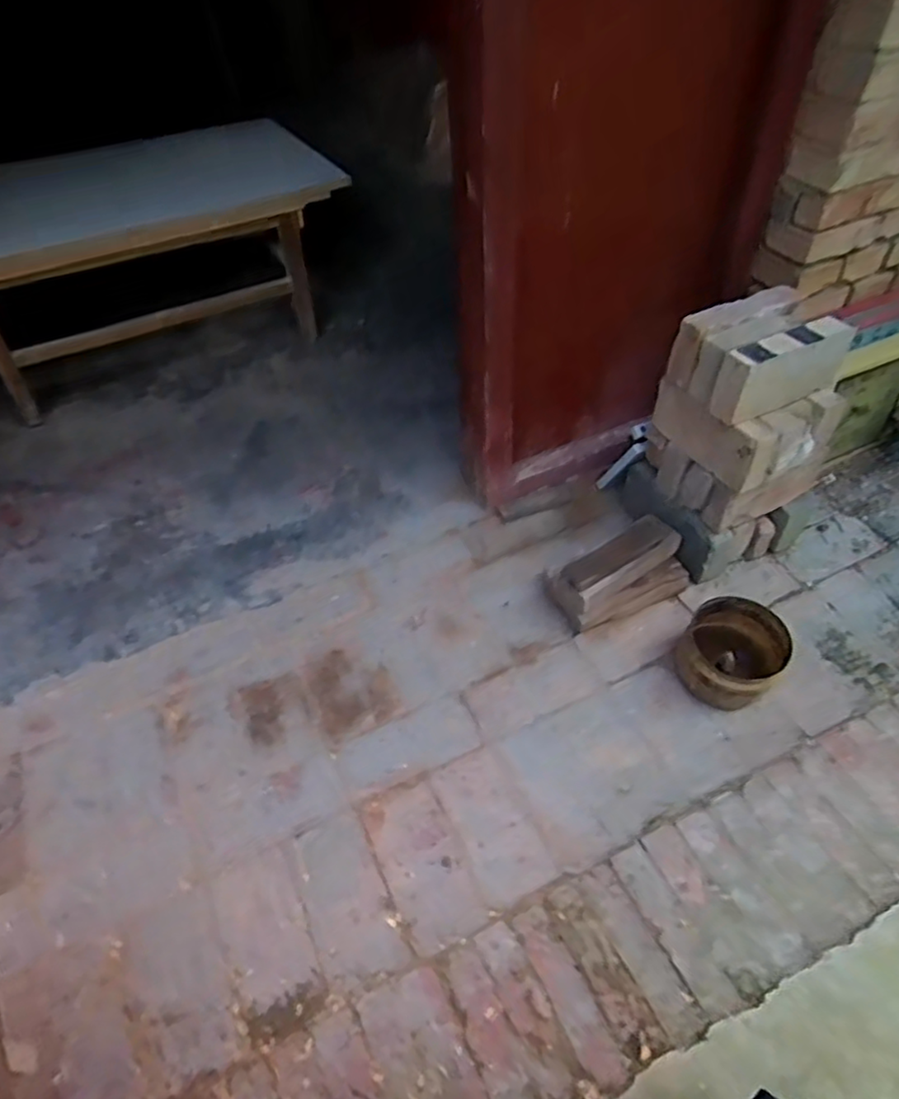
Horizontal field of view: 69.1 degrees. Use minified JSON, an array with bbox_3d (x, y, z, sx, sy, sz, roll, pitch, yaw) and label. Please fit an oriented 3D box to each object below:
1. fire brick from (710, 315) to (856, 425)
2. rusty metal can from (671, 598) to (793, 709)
[{"bbox_3d":[0.541,-0.294,1.054,0.241,0.109,0.066,-21,50,-16],"label":"fire brick"},{"bbox_3d":[0.475,0.179,1.111,0.151,0.139,0.157,-1,50,1],"label":"rusty metal can"}]

